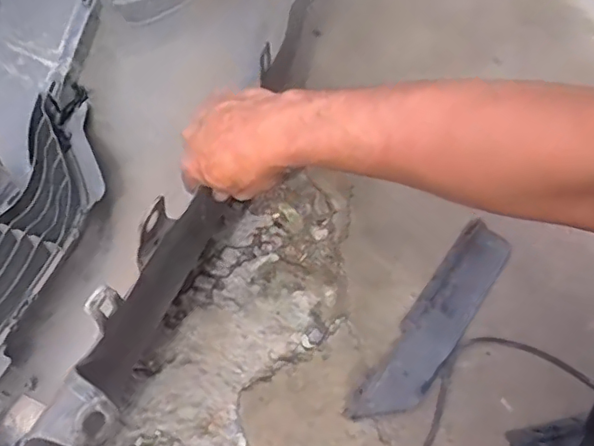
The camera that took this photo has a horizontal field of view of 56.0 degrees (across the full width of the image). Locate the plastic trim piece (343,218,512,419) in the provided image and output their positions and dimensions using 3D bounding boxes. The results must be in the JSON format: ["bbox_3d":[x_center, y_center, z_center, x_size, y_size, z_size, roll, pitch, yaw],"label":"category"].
[{"bbox_3d":[0.189,0.131,0.748,0.073,0.021,0.337,33,61,17],"label":"plastic trim piece"}]

